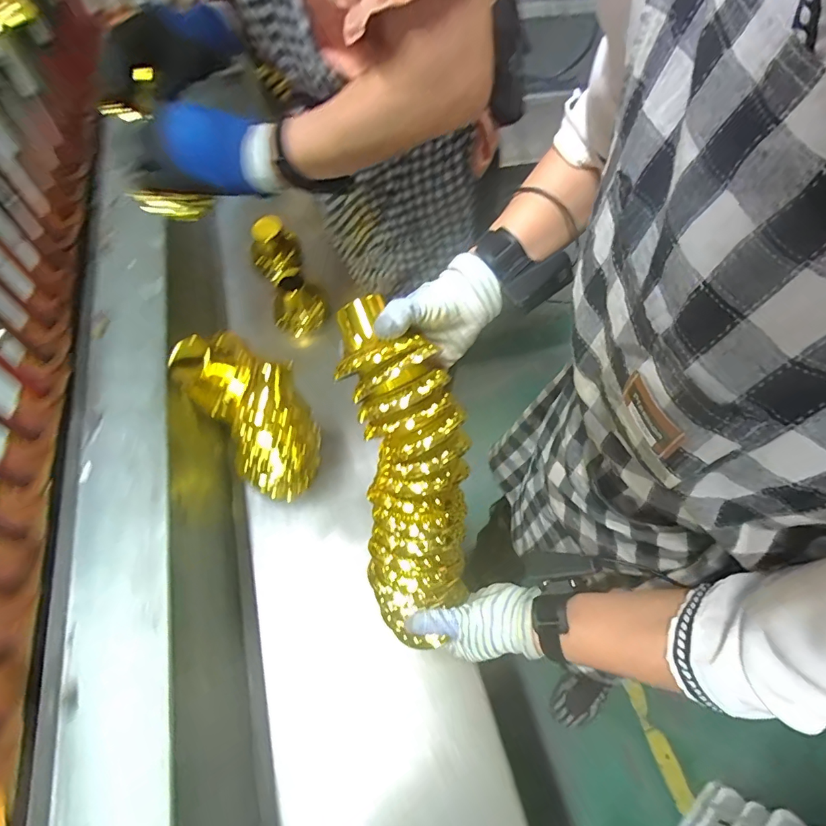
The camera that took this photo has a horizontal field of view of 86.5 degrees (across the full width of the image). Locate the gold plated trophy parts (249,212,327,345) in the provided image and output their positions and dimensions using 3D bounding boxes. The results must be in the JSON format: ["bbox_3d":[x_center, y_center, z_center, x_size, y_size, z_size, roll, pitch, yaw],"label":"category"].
[{"bbox_3d":[-0.230,-0.248,0.798,0.083,0.100,0.221,-20,63,-12],"label":"gold plated trophy parts"}]

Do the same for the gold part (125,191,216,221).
[{"bbox_3d":[-0.293,-0.257,0.542,0.093,0.039,0.018,-13,59,-38],"label":"gold part"}]

